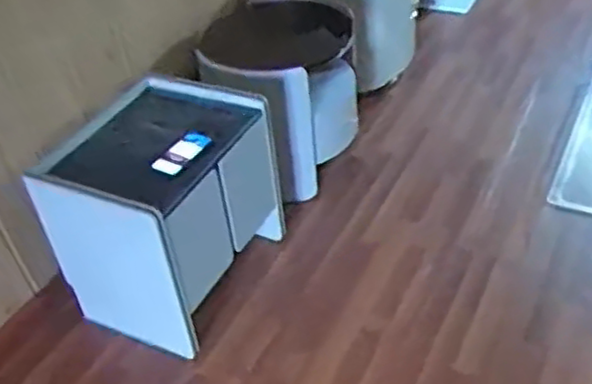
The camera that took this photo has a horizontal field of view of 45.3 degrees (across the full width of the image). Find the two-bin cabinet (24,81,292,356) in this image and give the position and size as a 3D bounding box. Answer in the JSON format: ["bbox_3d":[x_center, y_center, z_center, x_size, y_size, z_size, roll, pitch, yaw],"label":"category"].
[{"bbox_3d":[-0.317,0.036,1.833,0.367,0.458,0.504,12,41,24],"label":"two-bin cabinet"}]

